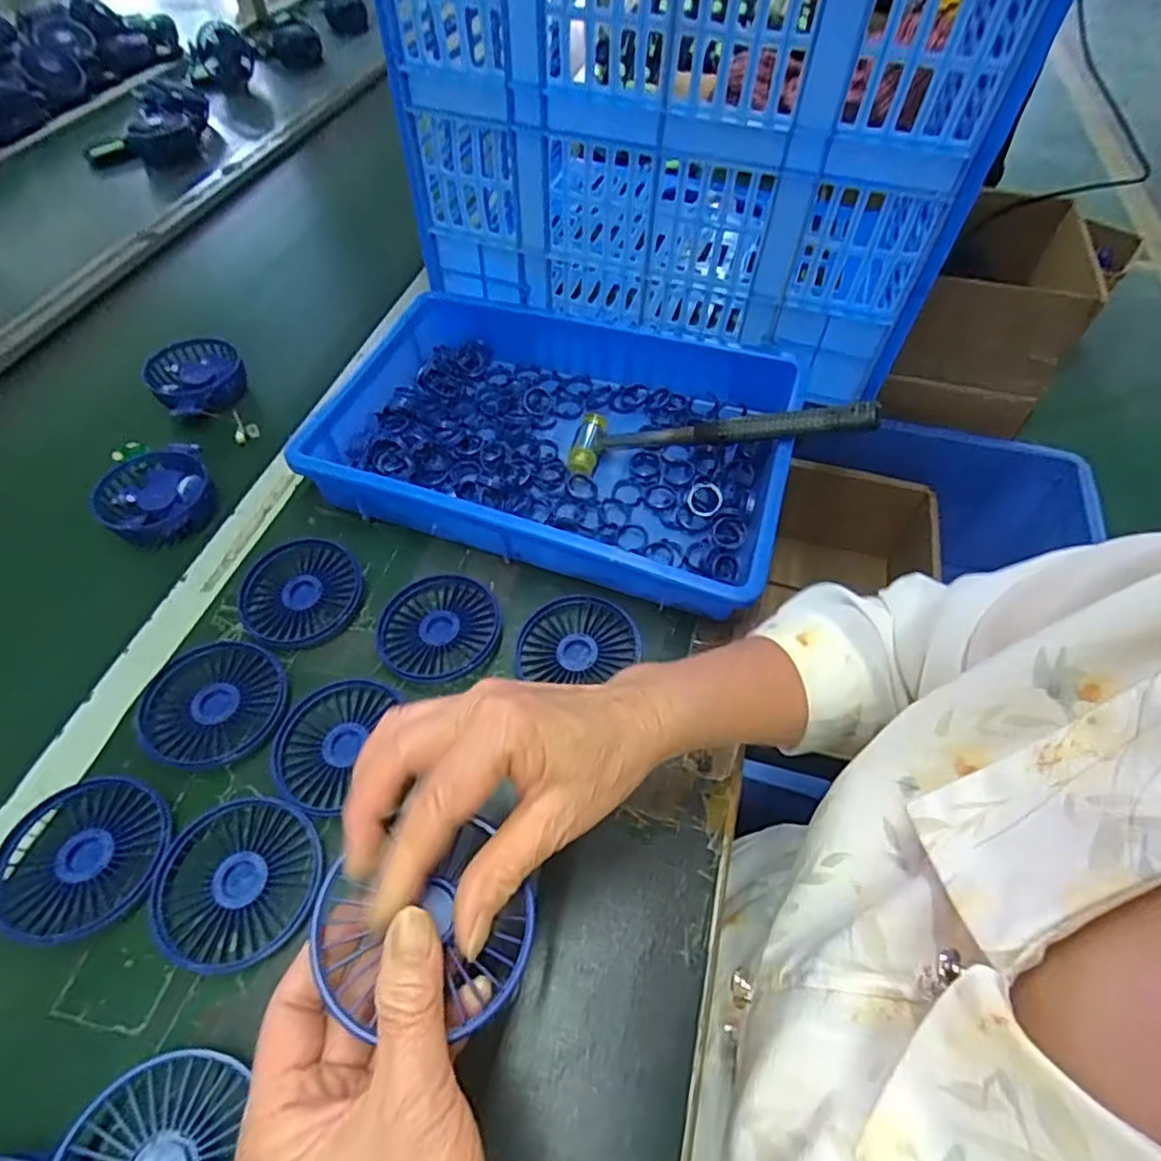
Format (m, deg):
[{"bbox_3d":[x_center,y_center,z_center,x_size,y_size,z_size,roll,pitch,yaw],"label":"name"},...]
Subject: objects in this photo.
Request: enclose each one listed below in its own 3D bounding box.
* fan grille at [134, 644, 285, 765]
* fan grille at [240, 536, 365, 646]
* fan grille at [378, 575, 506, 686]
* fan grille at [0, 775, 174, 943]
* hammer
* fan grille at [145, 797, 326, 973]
[{"bbox_3d":[-0.242,0.081,0.418,0.086,0.014,0.085,18,56,12],"label":"fan grille"},{"bbox_3d":[-0.210,0.007,0.468,0.093,0.022,0.082,27,58,18],"label":"fan grille"},{"bbox_3d":[-0.102,0.033,0.456,0.086,0.010,0.084,0,54,0],"label":"fan grille"},{"bbox_3d":[-0.285,0.159,0.366,0.091,0.017,0.083,15,56,11],"label":"fan grille"},{"bbox_3d":[0.104,-0.117,0.496,0.233,0.020,0.056,-1,52,24],"label":"hammer"},{"bbox_3d":[-0.193,0.169,0.357,0.089,0.013,0.081,0,54,0],"label":"fan grille"}]

